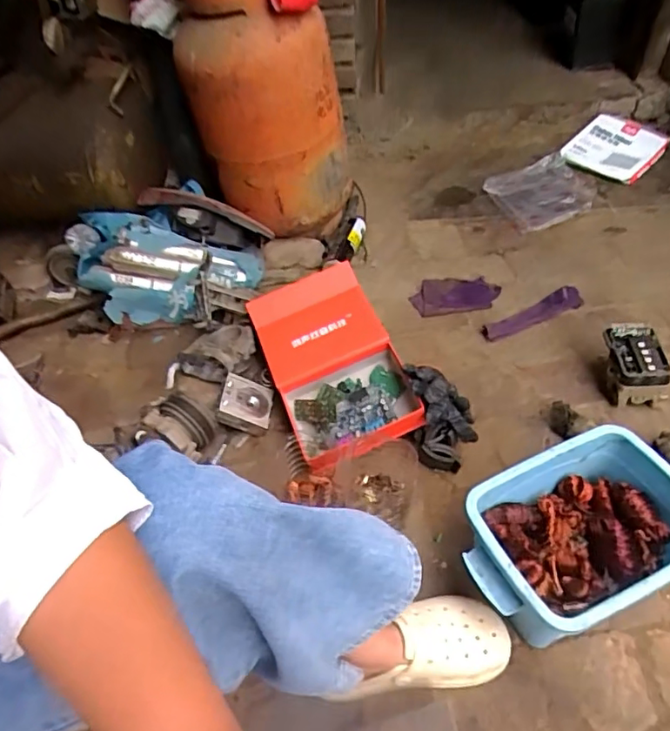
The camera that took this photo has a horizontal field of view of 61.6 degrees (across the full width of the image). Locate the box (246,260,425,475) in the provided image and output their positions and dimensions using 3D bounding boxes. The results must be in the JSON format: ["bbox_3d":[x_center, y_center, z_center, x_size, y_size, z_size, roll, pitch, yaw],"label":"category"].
[{"bbox_3d":[-0.009,-0.014,0.980,0.219,0.076,0.379,-28,60,0],"label":"box"}]

